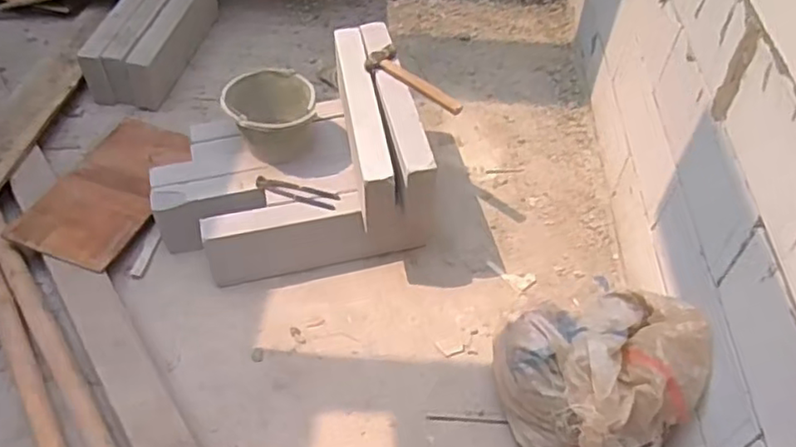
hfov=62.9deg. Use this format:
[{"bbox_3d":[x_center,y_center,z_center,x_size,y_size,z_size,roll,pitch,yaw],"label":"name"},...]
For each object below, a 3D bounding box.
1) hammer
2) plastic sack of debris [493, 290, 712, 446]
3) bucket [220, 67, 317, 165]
[{"bbox_3d":[0.033,-0.369,1.671,0.093,0.045,0.303,-30,58,-25],"label":"hammer"},{"bbox_3d":[0.419,0.314,1.366,0.341,0.331,0.330,-11,52,-13],"label":"plastic sack of debris"},{"bbox_3d":[-0.340,-0.289,1.782,0.224,0.189,0.264,-17,53,-17],"label":"bucket"}]

